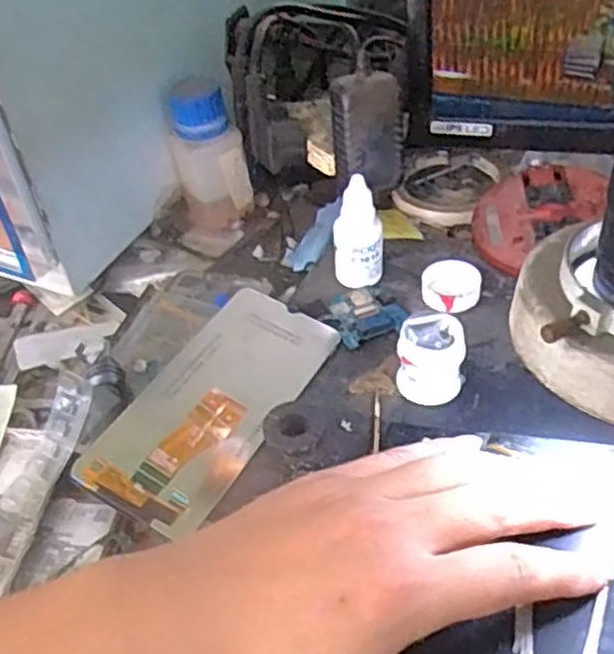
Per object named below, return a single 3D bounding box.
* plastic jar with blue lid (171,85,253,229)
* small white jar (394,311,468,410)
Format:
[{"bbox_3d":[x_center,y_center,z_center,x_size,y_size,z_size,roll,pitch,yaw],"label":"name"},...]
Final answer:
[{"bbox_3d":[-0.070,-0.121,0.542,0.039,0.100,0.040,-3,43,3],"label":"plastic jar with blue lid"},{"bbox_3d":[0.066,0.016,0.399,0.032,0.035,0.035,-3,43,3],"label":"small white jar"}]

